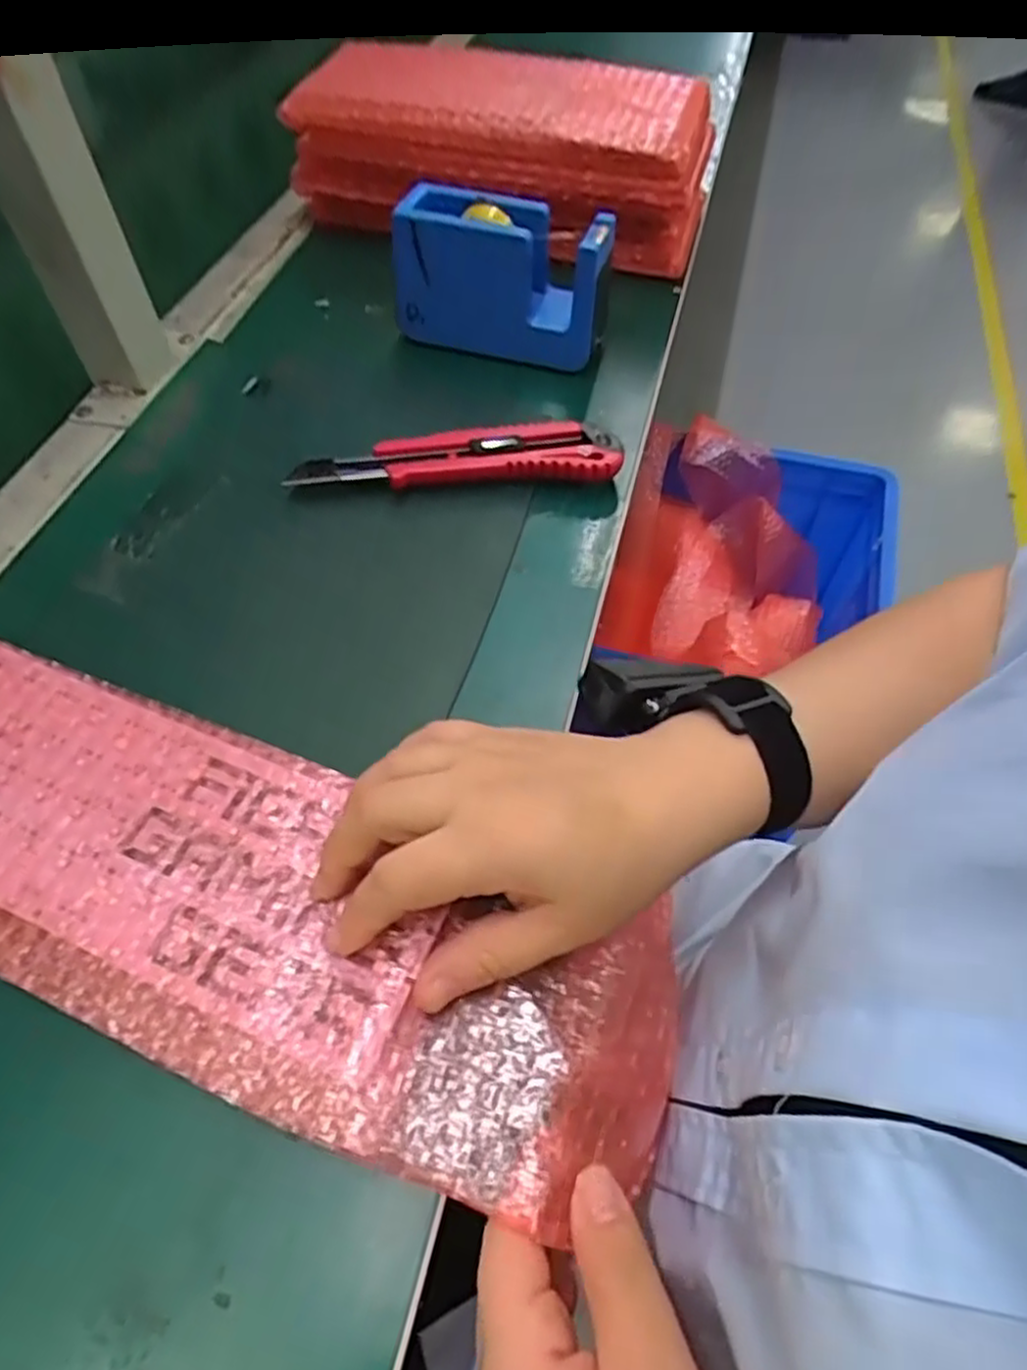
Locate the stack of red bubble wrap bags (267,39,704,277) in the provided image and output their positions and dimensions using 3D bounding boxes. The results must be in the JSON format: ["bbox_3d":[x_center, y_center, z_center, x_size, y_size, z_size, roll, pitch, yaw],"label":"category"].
[{"bbox_3d":[-0.011,-0.394,0.560,0.310,0.095,0.113,17,57,11],"label":"stack of red bubble wrap bags"}]

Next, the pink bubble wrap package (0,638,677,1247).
[{"bbox_3d":[-0.120,0.080,0.297,0.368,0.029,0.121,23,58,12],"label":"pink bubble wrap package"}]

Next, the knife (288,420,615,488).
[{"bbox_3d":[-0.031,-0.126,0.418,0.177,0.015,0.029,-4,56,-3],"label":"knife"}]

